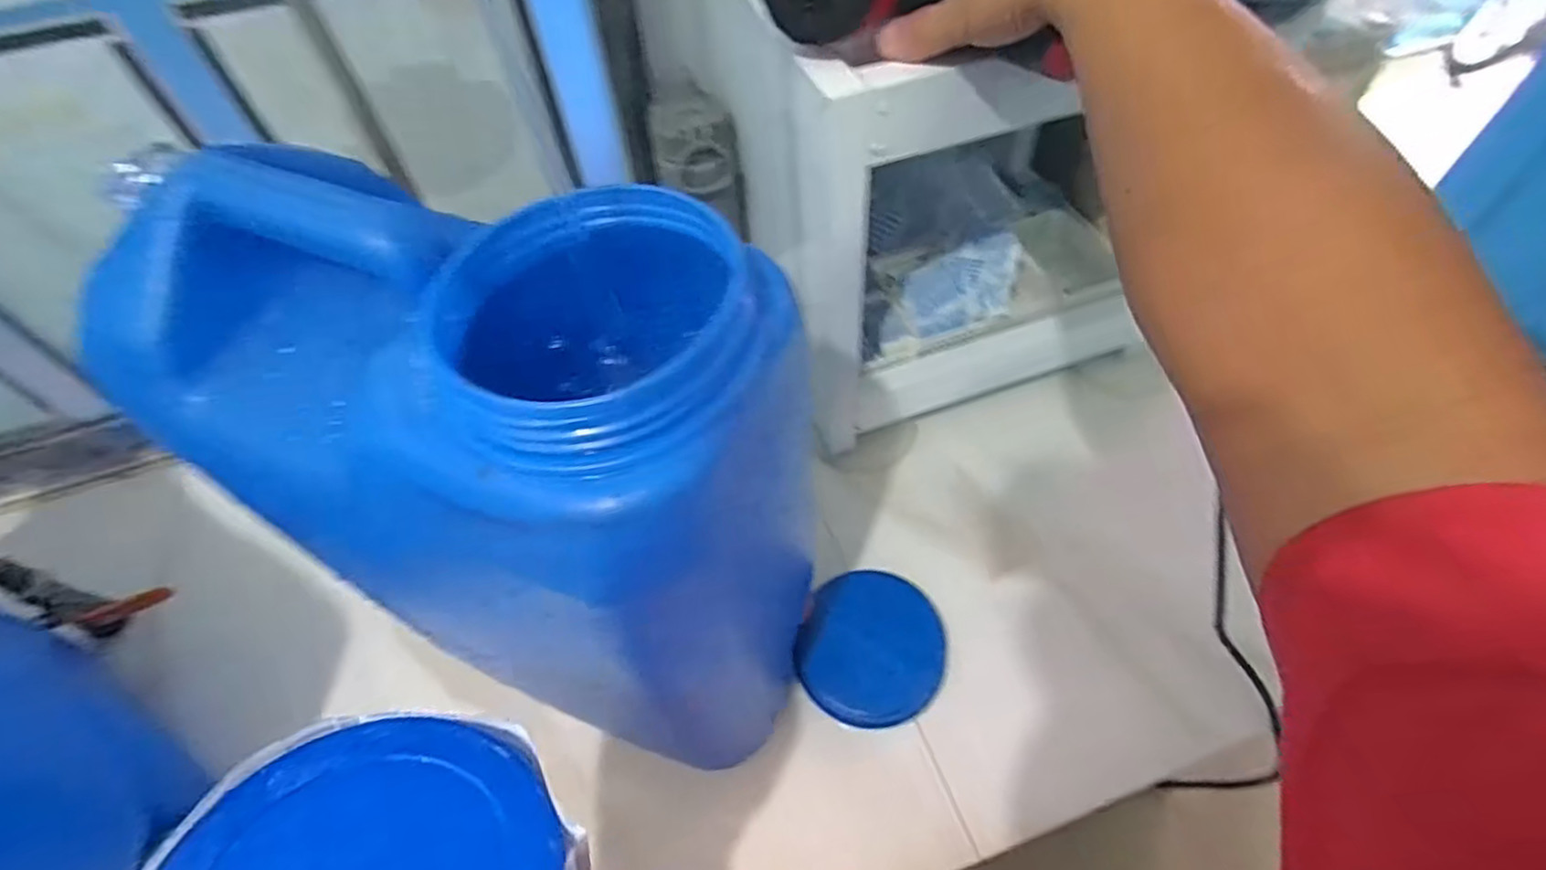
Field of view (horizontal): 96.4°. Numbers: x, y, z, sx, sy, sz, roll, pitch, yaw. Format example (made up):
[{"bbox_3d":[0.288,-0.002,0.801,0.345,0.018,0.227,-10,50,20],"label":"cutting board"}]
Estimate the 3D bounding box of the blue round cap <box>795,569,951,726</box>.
[{"bbox_3d":[0.084,0.178,0.553,0.110,0.019,0.110,2,69,-4],"label":"blue round cap"}]

